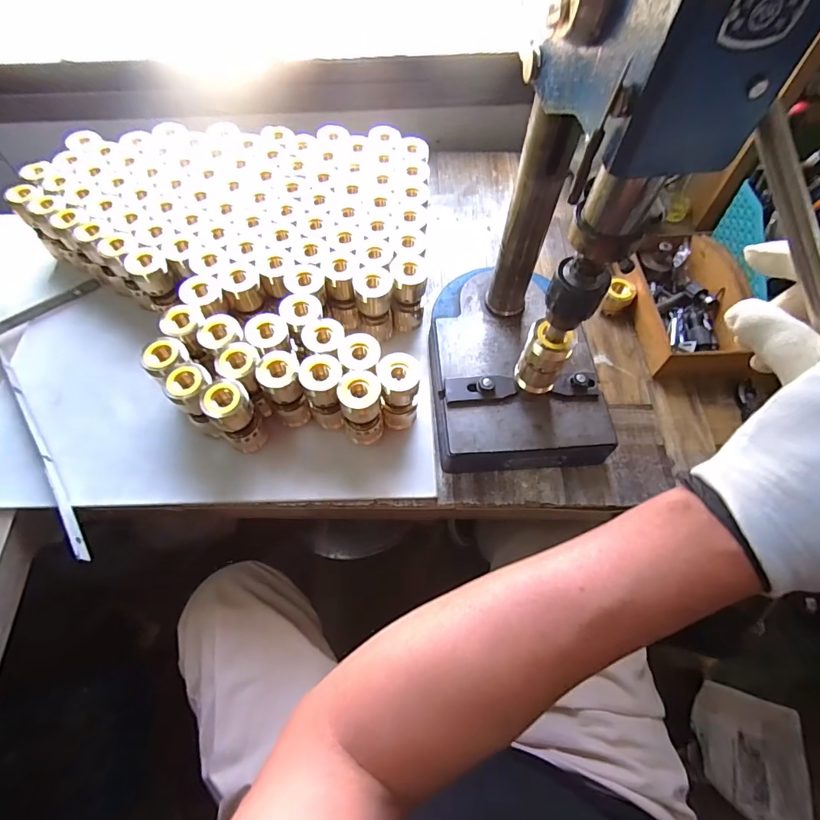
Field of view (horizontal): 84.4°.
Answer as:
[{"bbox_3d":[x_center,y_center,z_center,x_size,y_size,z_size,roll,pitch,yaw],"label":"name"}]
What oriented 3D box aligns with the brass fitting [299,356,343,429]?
[{"bbox_3d":[-0.085,-0.011,0.472,0.043,0.098,0.046,-21,63,-10],"label":"brass fitting"}]

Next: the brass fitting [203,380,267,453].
[{"bbox_3d":[-0.173,0.009,0.459,0.043,0.095,0.045,-35,66,-16],"label":"brass fitting"}]

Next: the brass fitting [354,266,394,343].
[{"bbox_3d":[-0.040,-0.119,0.530,0.042,0.095,0.035,-13,62,-6],"label":"brass fitting"}]

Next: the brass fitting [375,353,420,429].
[{"bbox_3d":[-0.010,-0.015,0.476,0.040,0.098,0.038,-3,62,0],"label":"brass fitting"}]

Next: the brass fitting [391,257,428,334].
[{"bbox_3d":[0.000,-0.133,0.539,0.038,0.093,0.040,0,62,1],"label":"brass fitting"}]

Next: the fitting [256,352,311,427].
[{"bbox_3d":[-0.126,-0.017,0.474,0.041,0.097,0.050,-25,64,-12],"label":"fitting"}]

